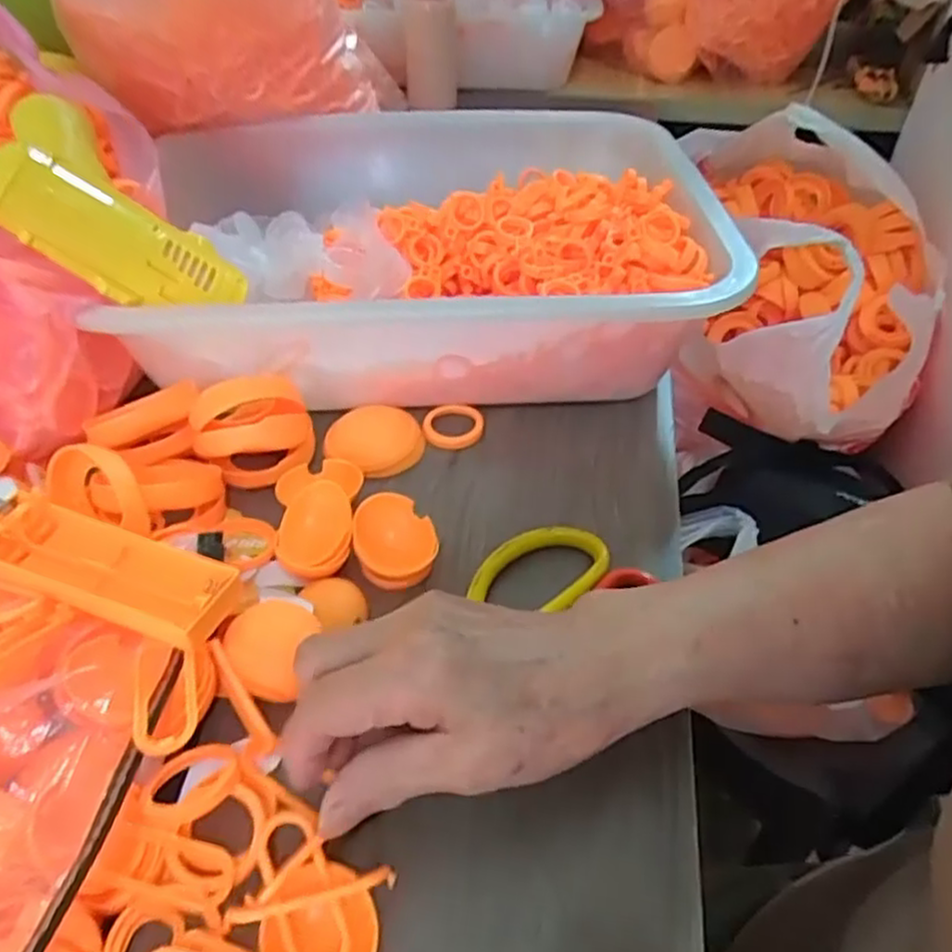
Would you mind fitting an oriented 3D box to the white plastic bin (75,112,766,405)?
[{"bbox_3d":[-0.042,-0.155,0.493,0.347,0.081,0.296,-1,43,-1],"label":"white plastic bin"}]

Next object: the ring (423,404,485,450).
[{"bbox_3d":[-0.014,-0.031,0.430,0.035,0.007,0.036,0,43,0],"label":"ring"}]

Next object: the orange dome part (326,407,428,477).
[{"bbox_3d":[-0.058,-0.021,0.416,0.055,0.010,0.050,0,43,0],"label":"orange dome part"}]

